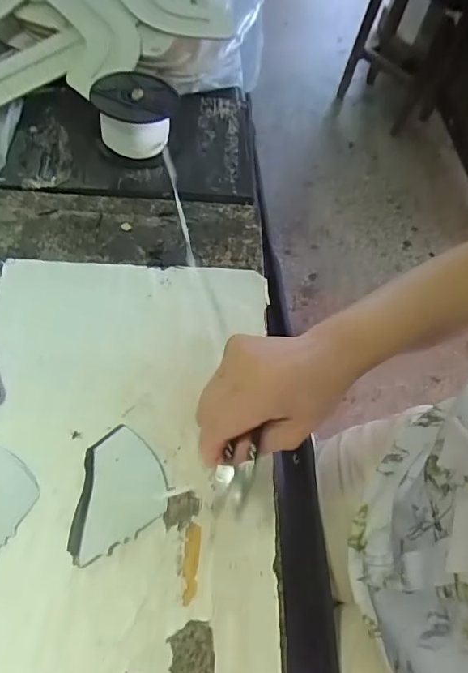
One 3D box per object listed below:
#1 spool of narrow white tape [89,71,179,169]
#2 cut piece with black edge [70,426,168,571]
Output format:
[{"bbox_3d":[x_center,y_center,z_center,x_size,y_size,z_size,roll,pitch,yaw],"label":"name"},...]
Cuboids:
[{"bbox_3d":[-0.112,-0.251,0.543,0.092,0.059,0.094,7,58,-3],"label":"spool of narrow white tape"},{"bbox_3d":[-0.092,0.112,0.344,0.080,0.004,0.073,-33,68,-22],"label":"cut piece with black edge"}]

